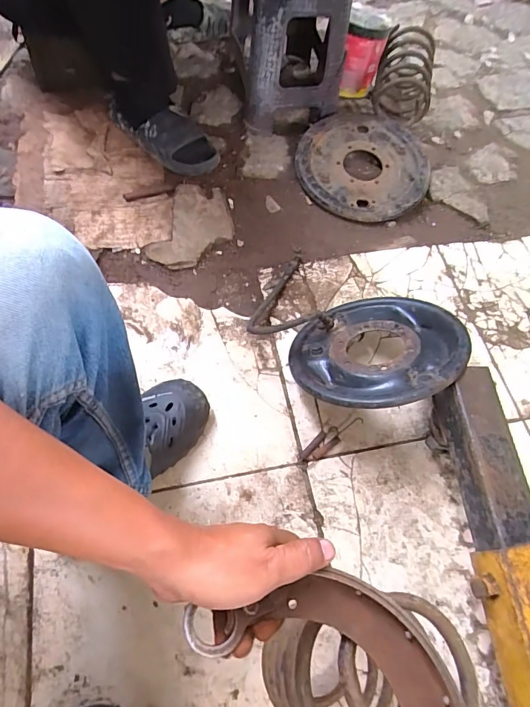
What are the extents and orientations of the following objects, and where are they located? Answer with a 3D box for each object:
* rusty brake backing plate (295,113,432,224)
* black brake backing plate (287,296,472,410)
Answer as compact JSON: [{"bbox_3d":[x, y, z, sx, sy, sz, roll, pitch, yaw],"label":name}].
[{"bbox_3d":[0.225,-0.436,0.993,0.296,0.061,0.307,1,62,-3],"label":"rusty brake backing plate"},{"bbox_3d":[0.179,-0.007,0.692,0.260,0.034,0.265,-2,39,21],"label":"black brake backing plate"}]

